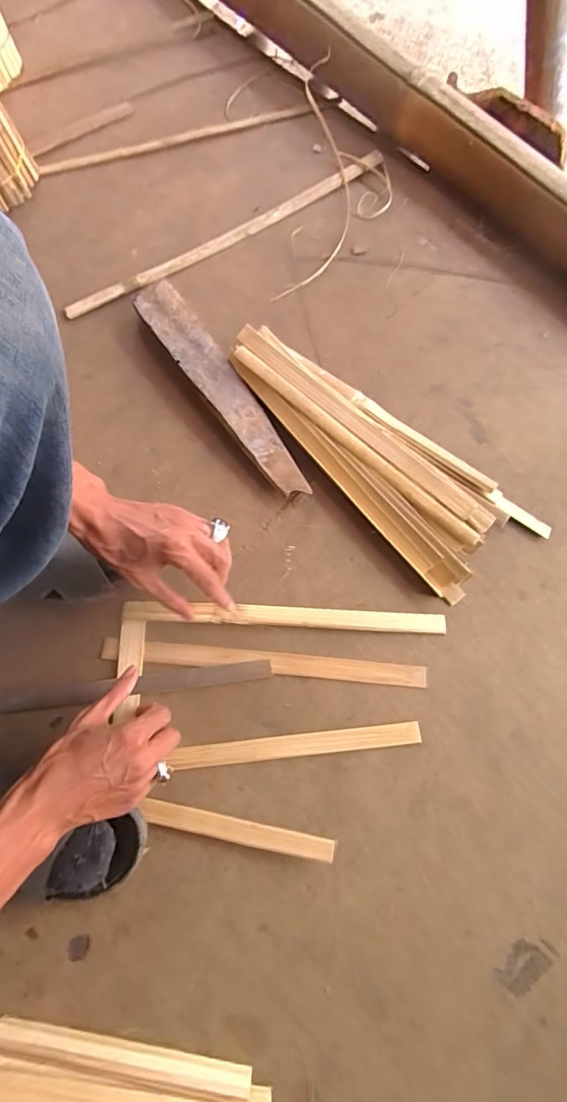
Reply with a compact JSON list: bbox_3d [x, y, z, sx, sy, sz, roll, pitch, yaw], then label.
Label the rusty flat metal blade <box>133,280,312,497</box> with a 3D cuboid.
[{"bbox_3d":[-0.077,-0.196,0.569,0.051,0.030,0.323,-34,79,-9],"label":"rusty flat metal blade"}]

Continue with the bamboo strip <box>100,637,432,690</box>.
[{"bbox_3d":[-0.022,0.119,0.499,0.343,0.004,0.022,5,76,0],"label":"bamboo strip"}]

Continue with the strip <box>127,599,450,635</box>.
[{"bbox_3d":[0.001,0.071,0.506,0.342,0.007,0.022,3,76,1],"label":"strip"}]

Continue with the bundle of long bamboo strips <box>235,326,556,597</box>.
[{"bbox_3d":[0.094,-0.114,0.540,0.383,0.034,0.140,40,79,9],"label":"bundle of long bamboo strips"}]

